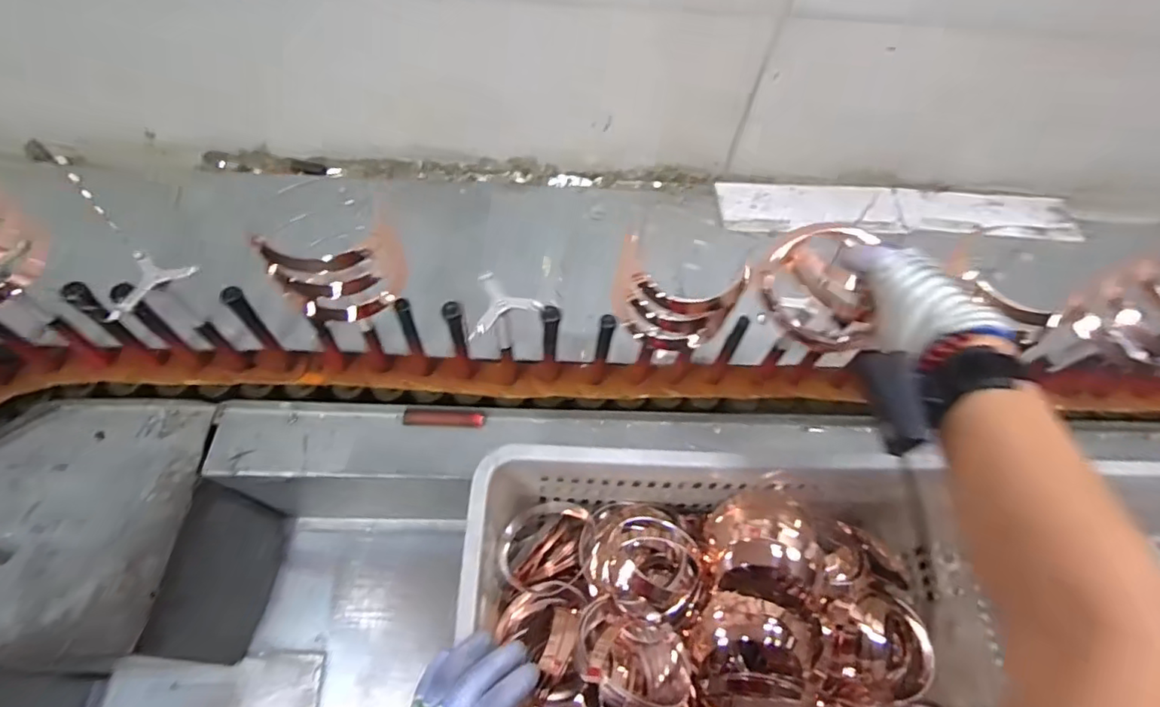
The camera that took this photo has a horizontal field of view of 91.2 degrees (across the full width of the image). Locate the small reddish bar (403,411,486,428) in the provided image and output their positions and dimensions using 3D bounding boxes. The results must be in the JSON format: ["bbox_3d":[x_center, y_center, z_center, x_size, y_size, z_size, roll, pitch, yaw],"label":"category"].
[{"bbox_3d":[-0.161,0.079,0.676,0.093,0.011,0.017,1,58,-4],"label":"small reddish bar"}]

